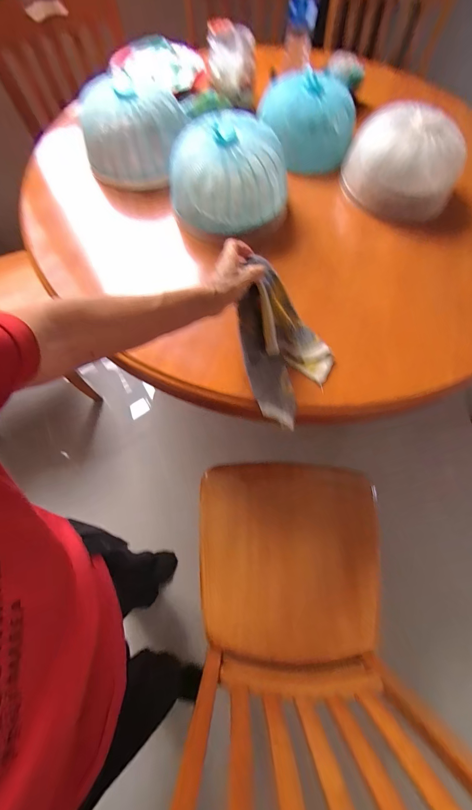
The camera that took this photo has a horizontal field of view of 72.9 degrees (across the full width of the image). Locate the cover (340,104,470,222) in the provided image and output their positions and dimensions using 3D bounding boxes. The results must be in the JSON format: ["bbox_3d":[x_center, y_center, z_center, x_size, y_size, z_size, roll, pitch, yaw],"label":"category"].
[{"bbox_3d":[0.355,-0.522,0.693,0.199,0.143,0.212,-8,67,-5],"label":"cover"}]

